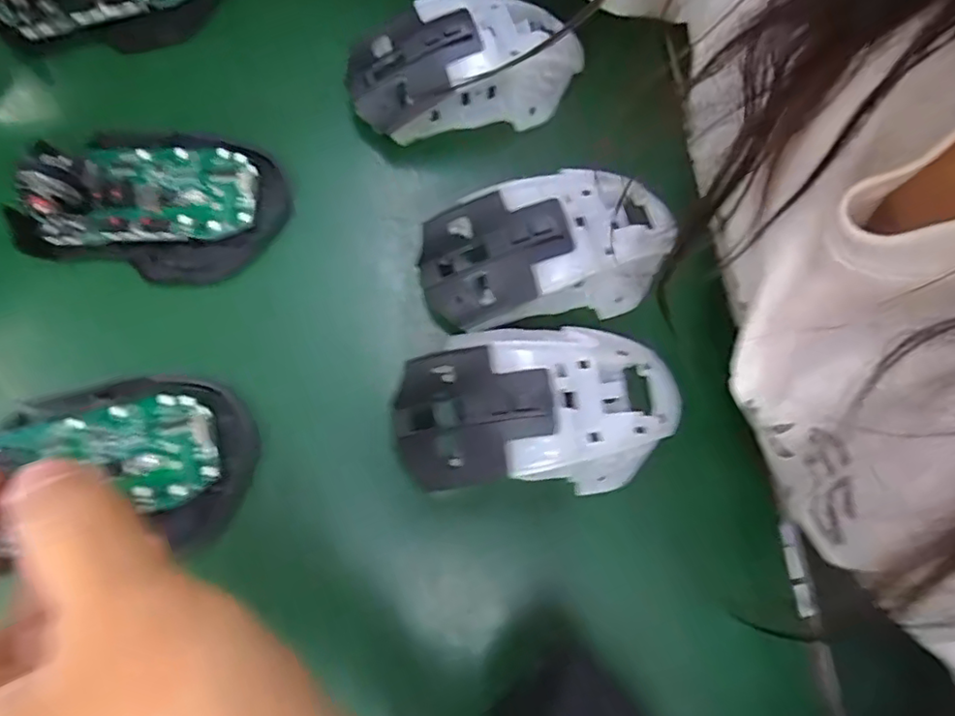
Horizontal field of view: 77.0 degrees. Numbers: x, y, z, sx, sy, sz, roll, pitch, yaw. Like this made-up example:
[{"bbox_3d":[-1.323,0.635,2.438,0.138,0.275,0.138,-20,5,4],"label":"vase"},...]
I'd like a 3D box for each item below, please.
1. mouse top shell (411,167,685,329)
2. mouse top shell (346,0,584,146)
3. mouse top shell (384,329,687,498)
[{"bbox_3d":[0.032,-0.049,0.254,0.111,0.026,0.057,-12,77,-3],"label":"mouse top shell"},{"bbox_3d":[-0.005,-0.138,0.290,0.109,0.049,0.053,-16,78,-4],"label":"mouse top shell"},{"bbox_3d":[0.026,0.020,0.233,0.113,0.028,0.064,-7,77,-2],"label":"mouse top shell"}]

